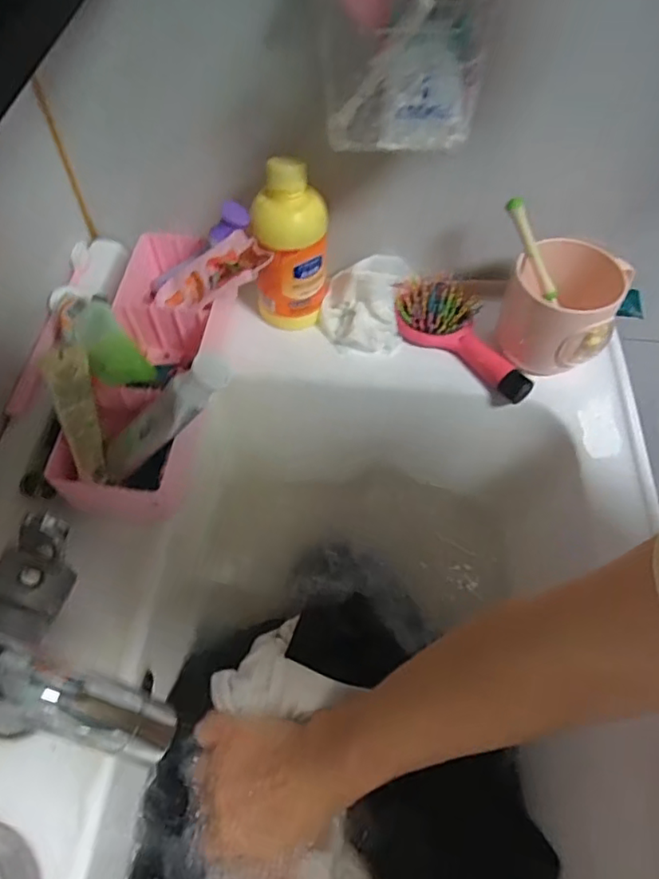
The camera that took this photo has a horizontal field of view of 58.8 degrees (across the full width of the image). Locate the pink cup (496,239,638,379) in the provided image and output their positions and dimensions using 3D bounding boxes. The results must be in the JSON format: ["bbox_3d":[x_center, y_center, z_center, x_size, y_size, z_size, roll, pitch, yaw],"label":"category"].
[{"bbox_3d":[0.187,-0.102,0.492,0.085,0.102,0.084,1,57,-1],"label":"pink cup"}]

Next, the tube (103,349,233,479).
[{"bbox_3d":[-0.116,-0.014,0.404,0.125,0.020,0.030,-38,54,25],"label":"tube"}]

